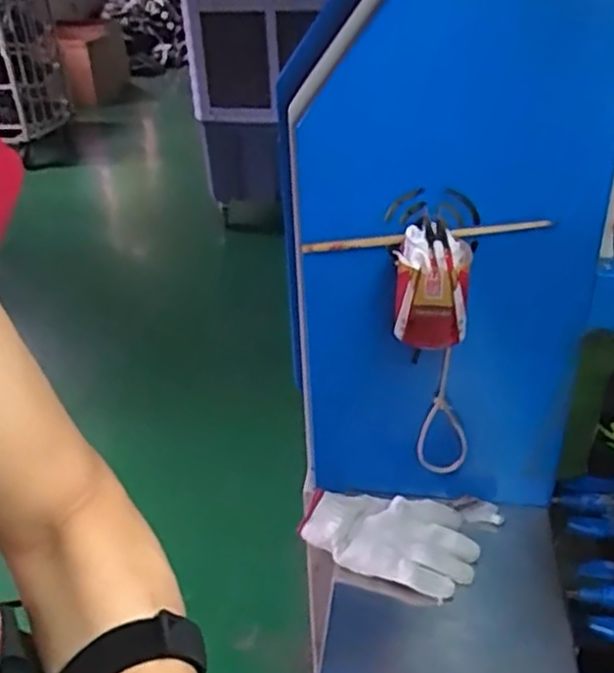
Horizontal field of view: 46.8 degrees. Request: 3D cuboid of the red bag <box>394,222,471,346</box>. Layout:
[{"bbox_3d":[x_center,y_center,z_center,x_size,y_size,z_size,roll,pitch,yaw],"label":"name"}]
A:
[{"bbox_3d":[0.113,-0.046,0.645,0.065,0.102,0.057,2,32,6],"label":"red bag"}]

